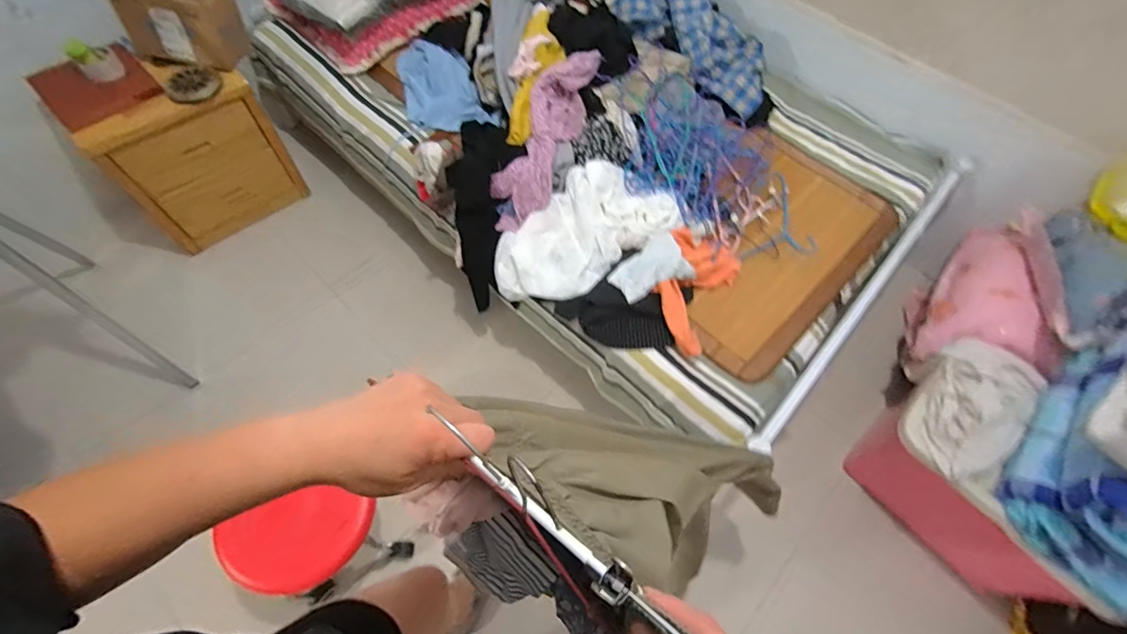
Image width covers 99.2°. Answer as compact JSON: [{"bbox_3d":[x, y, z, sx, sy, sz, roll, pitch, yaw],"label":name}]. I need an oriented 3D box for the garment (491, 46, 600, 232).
[{"bbox_3d":[-0.046,-0.486,1.282,0.152,0.093,0.540,21,81,8],"label":"garment"}]

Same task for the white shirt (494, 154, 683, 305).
[{"bbox_3d":[0.052,-0.214,1.272,0.473,0.205,0.262,-32,68,-19],"label":"white shirt"}]

